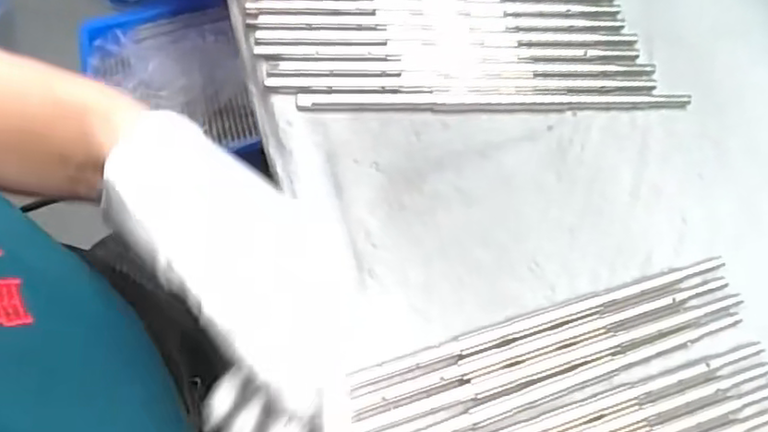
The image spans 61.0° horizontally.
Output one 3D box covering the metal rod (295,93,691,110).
[{"bbox_3d":[0.060,-0.063,0.359,0.211,0.004,0.008,0,71,-2],"label":"metal rod"}]

